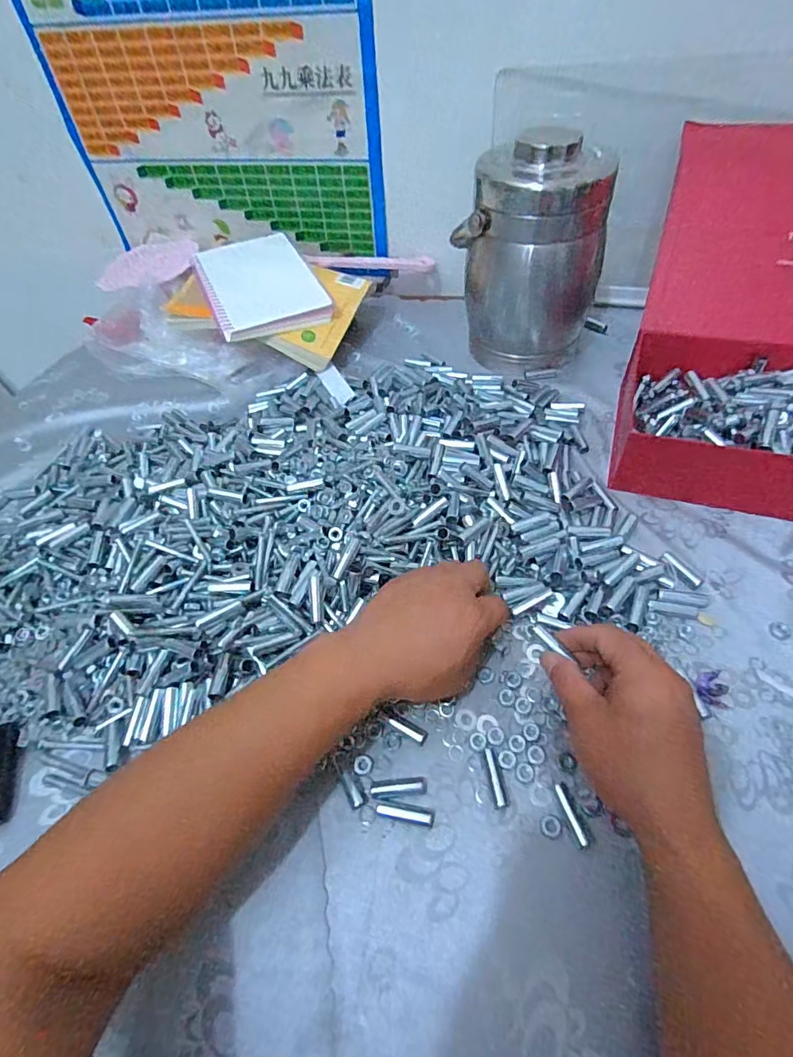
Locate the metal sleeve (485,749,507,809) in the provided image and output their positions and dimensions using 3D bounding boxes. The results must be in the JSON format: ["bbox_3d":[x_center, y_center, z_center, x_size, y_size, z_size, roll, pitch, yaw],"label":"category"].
[{"bbox_3d":[0.071,0.178,0.351,0.008,0.006,0.038,-10,52,-2],"label":"metal sleeve"}]

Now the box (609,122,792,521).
[{"bbox_3d":[0.408,-0.203,0.482,0.294,0.193,0.345,12,55,15],"label":"box"}]

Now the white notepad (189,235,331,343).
[{"bbox_3d":[-0.193,-0.343,0.685,0.146,0.022,0.201,-23,62,-11],"label":"white notepad"}]

